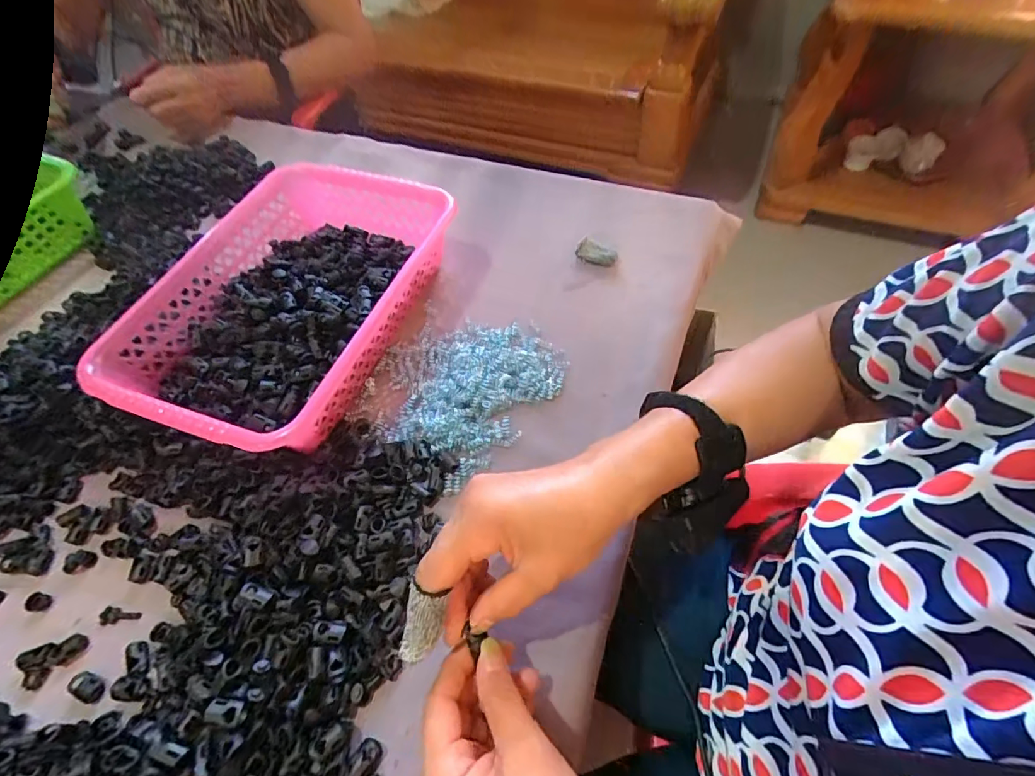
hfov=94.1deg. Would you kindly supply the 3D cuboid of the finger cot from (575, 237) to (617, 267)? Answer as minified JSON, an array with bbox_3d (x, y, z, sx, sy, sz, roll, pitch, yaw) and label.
[{"bbox_3d":[0.086,-0.147,0.521,0.044,0.014,0.026,15,59,14],"label":"finger cot"}]

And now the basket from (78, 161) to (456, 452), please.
[{"bbox_3d":[-0.213,-0.086,0.460,0.203,0.068,0.307,17,59,15],"label":"basket"}]

